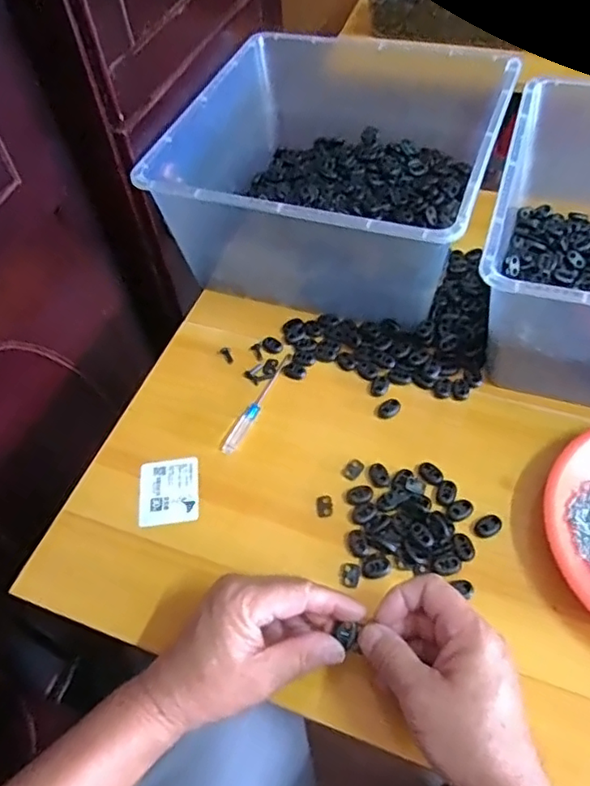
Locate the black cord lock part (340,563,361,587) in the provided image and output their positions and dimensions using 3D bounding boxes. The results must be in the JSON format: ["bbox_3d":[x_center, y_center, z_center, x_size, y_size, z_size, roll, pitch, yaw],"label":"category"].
[{"bbox_3d":[0.041,0.136,0.454,0.015,0.004,0.018,6,54,9],"label":"black cord lock part"}]

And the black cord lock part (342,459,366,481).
[{"bbox_3d":[0.049,0.064,0.505,0.014,0.004,0.020,28,60,23],"label":"black cord lock part"}]

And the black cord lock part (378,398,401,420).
[{"bbox_3d":[0.083,0.014,0.533,0.022,0.004,0.015,-36,59,-20],"label":"black cord lock part"}]

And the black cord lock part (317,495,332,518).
[{"bbox_3d":[0.024,0.091,0.485,0.013,0.004,0.018,-6,53,1],"label":"black cord lock part"}]

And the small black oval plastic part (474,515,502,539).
[{"bbox_3d":[0.148,0.101,0.462,0.022,0.004,0.015,-32,57,-18],"label":"small black oval plastic part"}]

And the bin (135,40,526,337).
[{"bbox_3d":[0.044,-0.223,0.627,0.292,0.139,0.295,15,56,15],"label":"bin"}]

